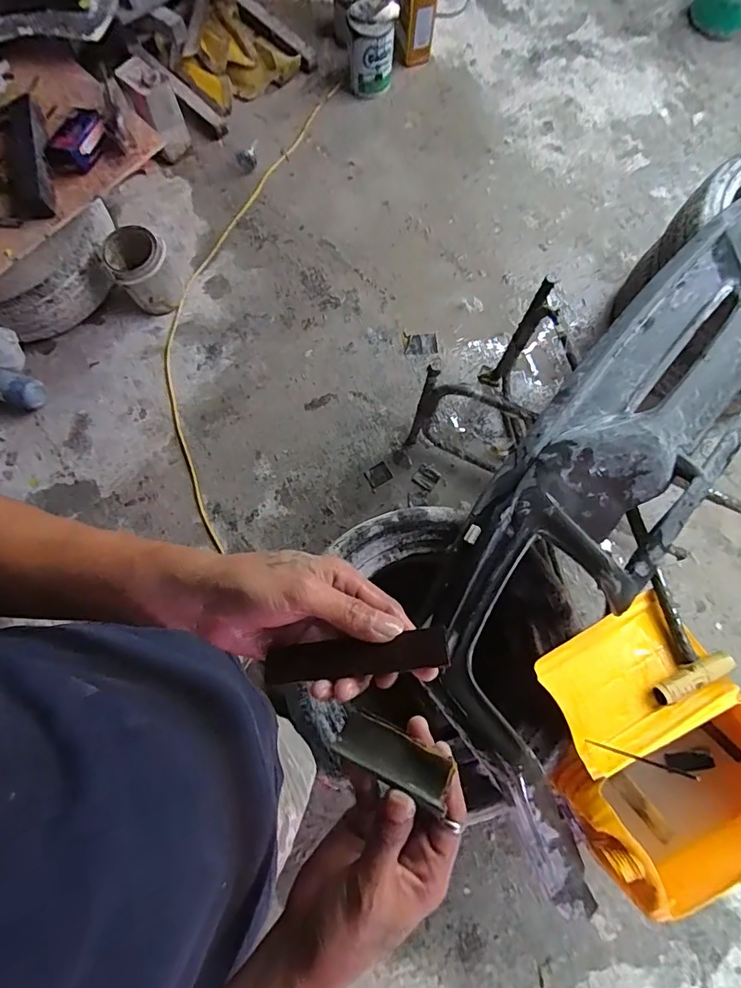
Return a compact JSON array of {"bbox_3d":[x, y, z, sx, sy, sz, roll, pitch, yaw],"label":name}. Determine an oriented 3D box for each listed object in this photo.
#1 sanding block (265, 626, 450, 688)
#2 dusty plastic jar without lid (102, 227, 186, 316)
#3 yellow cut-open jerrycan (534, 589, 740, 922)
[{"bbox_3d":[-0.010,0.102,0.299,0.116,0.004,0.022,-11,64,11],"label":"sanding block"},{"bbox_3d":[-0.691,-0.684,1.475,0.173,0.184,0.178,0,79,-1],"label":"dusty plastic jar without lid"},{"bbox_3d":[0.534,0.476,0.919,0.391,0.186,0.494,-32,80,-8],"label":"yellow cut-open jerrycan"}]

